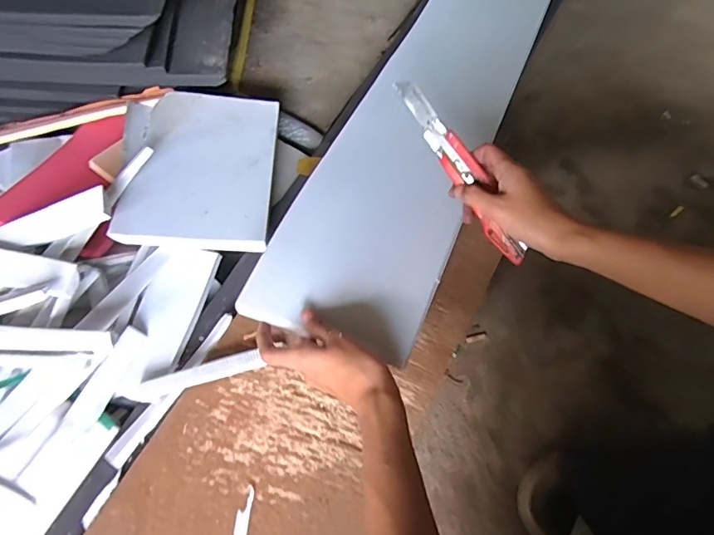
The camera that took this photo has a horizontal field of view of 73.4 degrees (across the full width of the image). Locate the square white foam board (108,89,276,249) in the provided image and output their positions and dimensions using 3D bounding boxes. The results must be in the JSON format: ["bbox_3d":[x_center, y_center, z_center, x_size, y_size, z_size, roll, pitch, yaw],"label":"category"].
[{"bbox_3d":[-0.183,-0.123,0.581,0.162,0.012,0.218,5,63,-7],"label":"square white foam board"}]

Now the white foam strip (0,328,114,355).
[{"bbox_3d":[-0.375,0.069,0.485,0.292,0.016,0.022,2,66,15],"label":"white foam strip"}]

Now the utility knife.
[{"bbox_3d":[0.097,-0.091,0.443,0.019,0.024,0.198,-32,89,-13],"label":"utility knife"}]

